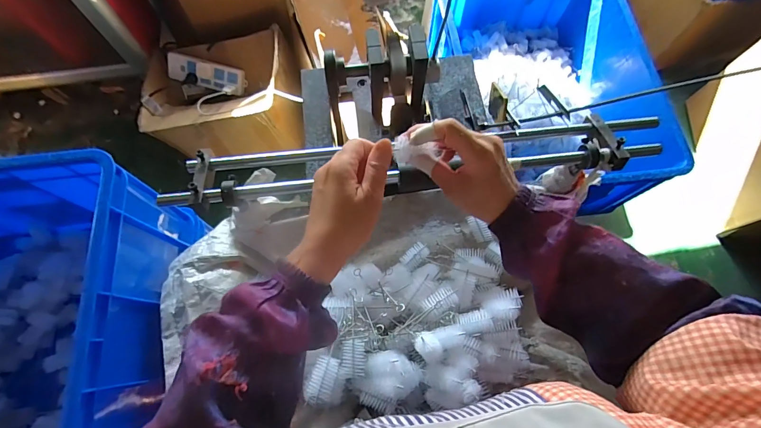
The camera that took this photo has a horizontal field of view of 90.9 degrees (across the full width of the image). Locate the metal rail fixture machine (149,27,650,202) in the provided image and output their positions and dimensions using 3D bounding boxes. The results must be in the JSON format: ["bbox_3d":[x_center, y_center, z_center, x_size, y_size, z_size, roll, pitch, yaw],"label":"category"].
[{"bbox_3d":[0.048,-0.152,0.567,0.633,0.141,0.283,-6,70,-2],"label":"metal rail fixture machine"}]

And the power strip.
[{"bbox_3d":[-0.543,-0.438,1.174,0.236,0.082,0.031,15,28,-2],"label":"power strip"}]

